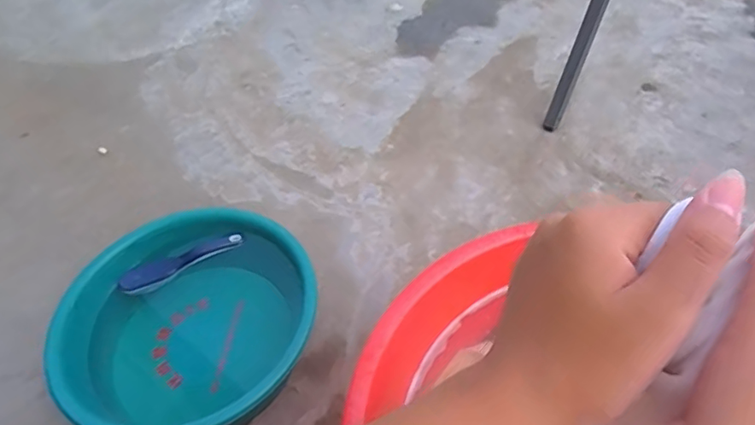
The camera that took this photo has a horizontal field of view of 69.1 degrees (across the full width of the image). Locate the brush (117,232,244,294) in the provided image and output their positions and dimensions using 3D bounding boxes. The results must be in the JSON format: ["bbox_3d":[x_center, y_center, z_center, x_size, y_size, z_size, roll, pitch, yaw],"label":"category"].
[{"bbox_3d":[-0.297,0.073,0.835,0.191,0.034,0.034,-24,53,-7],"label":"brush"}]

